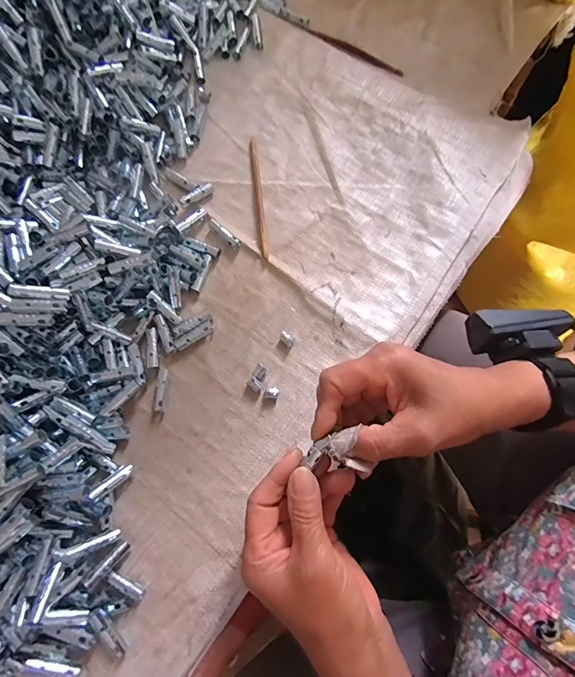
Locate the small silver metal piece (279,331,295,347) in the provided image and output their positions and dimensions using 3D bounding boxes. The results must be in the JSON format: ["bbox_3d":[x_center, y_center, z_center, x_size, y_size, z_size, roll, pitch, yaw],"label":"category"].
[{"bbox_3d":[0.000,0.000,0.363,0.016,0.008,0.011,43,81,9],"label":"small silver metal piece"}]

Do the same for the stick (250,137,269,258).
[{"bbox_3d":[-0.030,-0.151,0.399,0.009,0.007,0.142,-5,77,-1],"label":"stick"}]

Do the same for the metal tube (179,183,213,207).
[{"bbox_3d":[-0.095,-0.150,0.397,0.037,0.011,0.008,-33,79,-7],"label":"metal tube"}]

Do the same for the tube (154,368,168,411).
[{"bbox_3d":[-0.117,0.047,0.351,0.009,0.007,0.039,2,77,1],"label":"tube"}]

